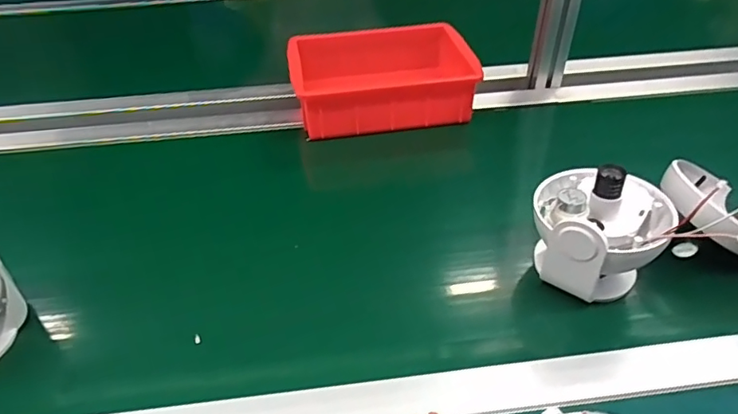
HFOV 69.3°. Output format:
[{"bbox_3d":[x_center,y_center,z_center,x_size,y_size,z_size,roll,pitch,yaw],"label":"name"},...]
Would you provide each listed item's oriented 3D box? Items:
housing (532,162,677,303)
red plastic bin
[{"bbox_3d":[0.208,0.015,0.488,0.121,0.091,0.109,13,42,17],"label":"housing"},{"bbox_3d":[0.017,-0.184,0.744,0.235,0.071,0.172,-7,40,-6],"label":"red plastic bin"}]

